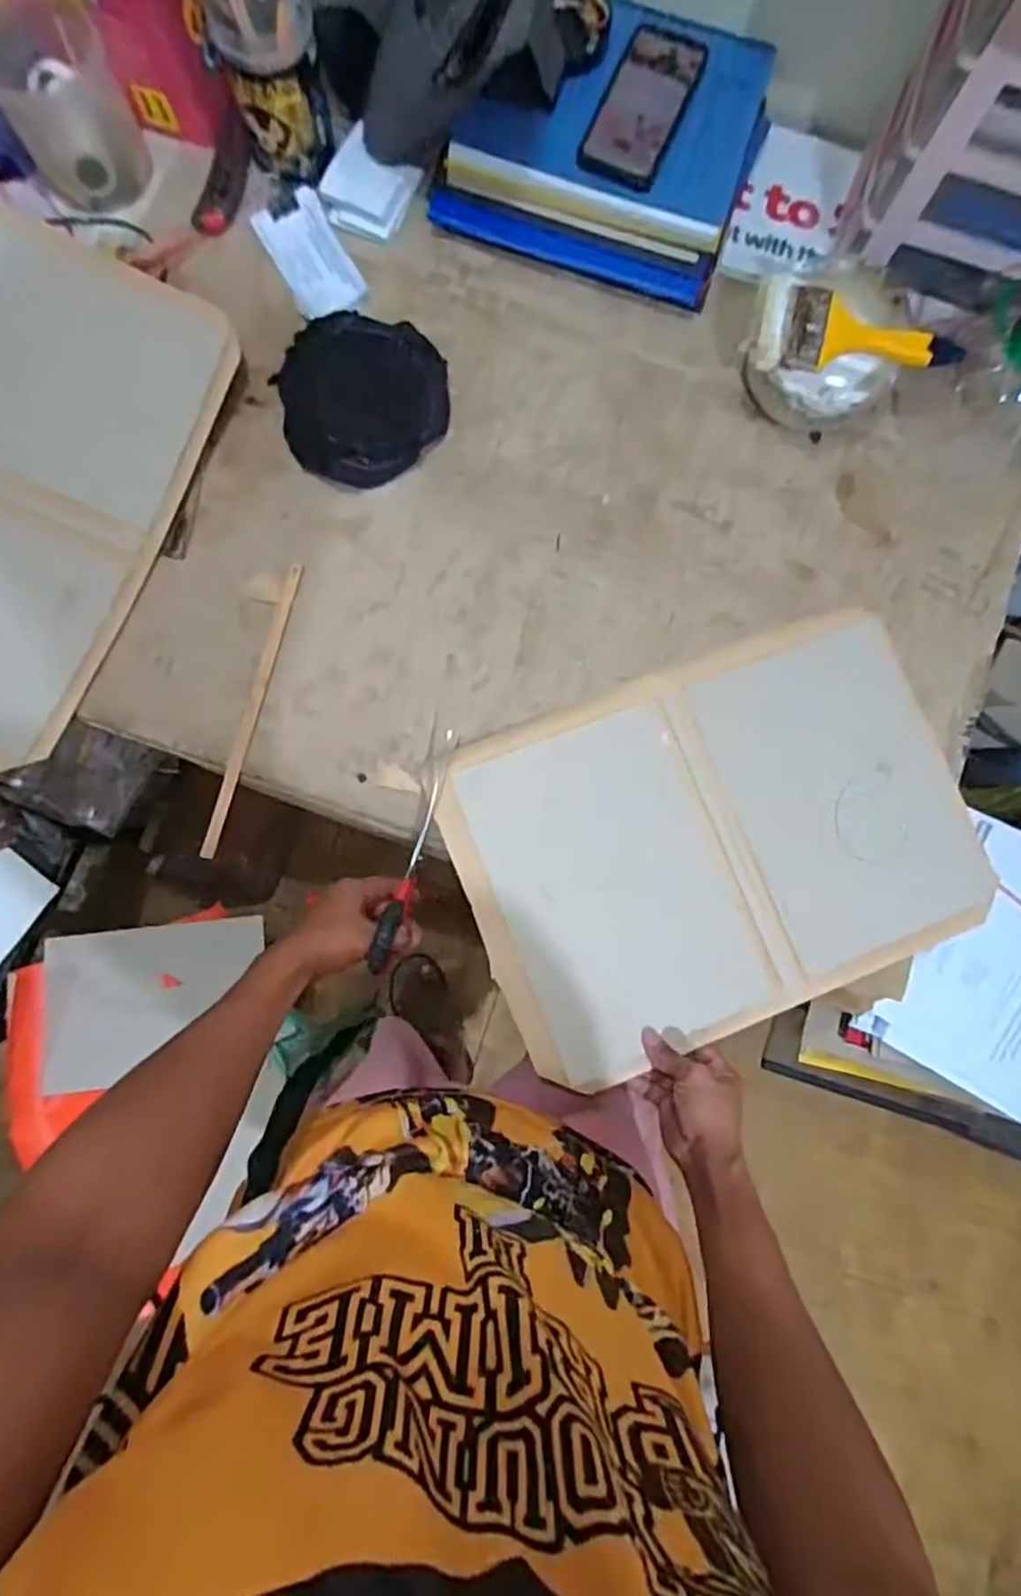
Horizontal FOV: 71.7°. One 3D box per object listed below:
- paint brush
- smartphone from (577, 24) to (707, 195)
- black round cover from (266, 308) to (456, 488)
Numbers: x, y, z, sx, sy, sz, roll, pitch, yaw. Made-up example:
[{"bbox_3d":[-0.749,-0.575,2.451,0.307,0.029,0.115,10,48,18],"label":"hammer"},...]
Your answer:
[{"bbox_3d":[0.324,-0.430,0.651,0.189,0.022,0.068,2,84,-1],"label":"paint brush"},{"bbox_3d":[0.130,-0.683,0.699,0.079,0.015,0.157,23,84,1],"label":"smartphone"},{"bbox_3d":[-0.144,-0.400,0.704,0.162,0.019,0.166,0,84,-1],"label":"black round cover"}]

